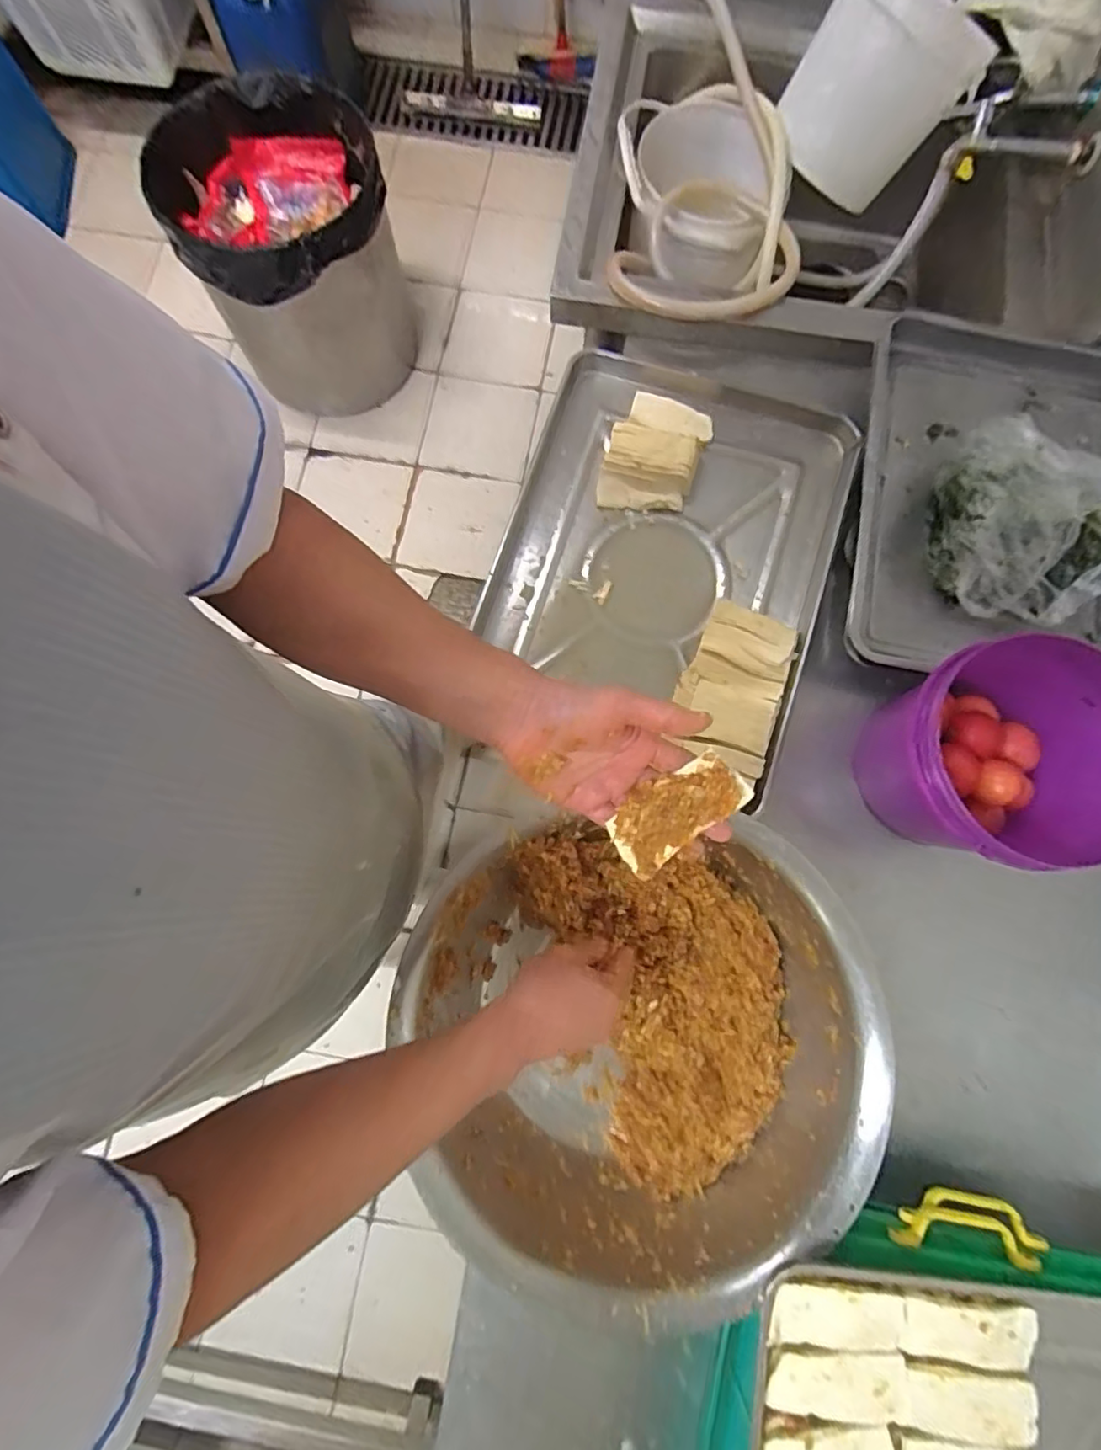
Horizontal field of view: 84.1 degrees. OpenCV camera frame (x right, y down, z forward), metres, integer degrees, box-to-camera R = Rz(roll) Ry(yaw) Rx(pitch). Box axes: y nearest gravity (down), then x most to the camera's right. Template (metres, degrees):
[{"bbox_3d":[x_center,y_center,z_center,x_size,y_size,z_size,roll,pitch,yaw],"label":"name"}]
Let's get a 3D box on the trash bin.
[{"bbox_3d":[-0.578,-1.058,1.440,0.471,0.471,0.408,-11,79,-2],"label":"trash bin"}]

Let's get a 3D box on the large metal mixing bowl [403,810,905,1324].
[{"bbox_3d":[0.085,0.323,0.642,0.445,0.154,0.417,2,79,0],"label":"large metal mixing bowl"}]

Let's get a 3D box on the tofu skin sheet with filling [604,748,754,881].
[{"bbox_3d":[0.094,0.063,0.463,0.104,0.023,0.056,-36,82,-7],"label":"tofu skin sheet with filling"}]

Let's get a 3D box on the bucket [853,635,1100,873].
[{"bbox_3d":[0.488,0.033,0.669,0.204,0.187,0.221,0,79,0],"label":"bucket"}]

